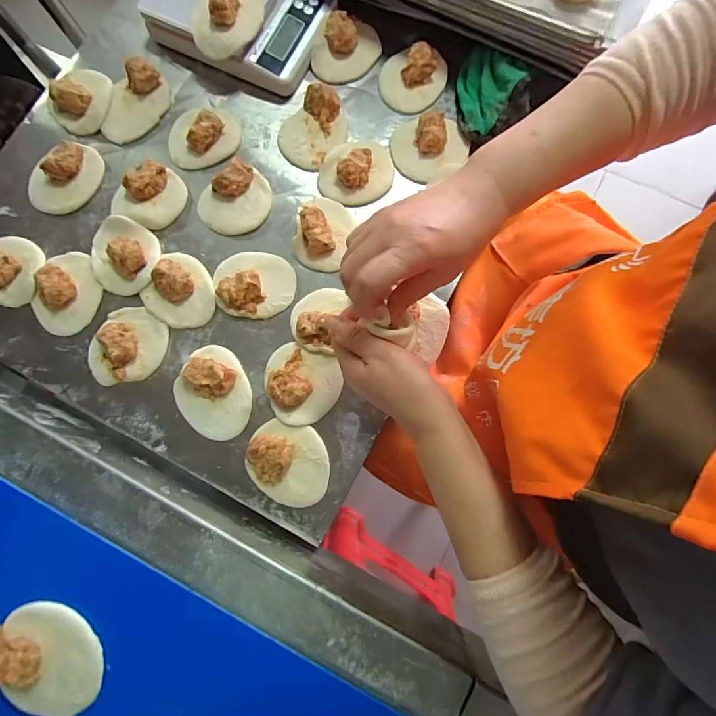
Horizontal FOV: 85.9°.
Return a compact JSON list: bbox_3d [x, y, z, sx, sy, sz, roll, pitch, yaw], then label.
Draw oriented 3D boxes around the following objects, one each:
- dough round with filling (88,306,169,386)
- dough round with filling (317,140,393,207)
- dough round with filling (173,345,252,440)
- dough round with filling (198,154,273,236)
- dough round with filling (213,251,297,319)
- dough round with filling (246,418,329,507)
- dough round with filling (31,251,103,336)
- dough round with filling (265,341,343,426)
[{"bbox_3d":[-0.266,-0.013,0.436,0.076,0.031,0.091,25,81,5],"label":"dough round with filling"},{"bbox_3d":[-0.003,-0.237,0.475,0.091,0.025,0.086,3,79,1],"label":"dough round with filling"},{"bbox_3d":[-0.164,0.038,0.427,0.077,0.029,0.102,-26,80,-4],"label":"dough round with filling"},{"bbox_3d":[-0.151,-0.195,0.469,0.090,0.028,0.073,-33,81,-5],"label":"dough round with filling"},{"bbox_3d":[-0.124,-0.089,0.450,0.095,0.029,0.080,8,80,2],"label":"dough round with filling"},{"bbox_3d":[-0.074,0.113,0.411,0.086,0.031,0.082,0,79,1],"label":"dough round with filling"},{"bbox_3d":[-0.342,-0.080,0.449,0.069,0.028,0.099,15,80,3],"label":"dough round with filling"},{"bbox_3d":[-0.064,0.030,0.428,0.085,0.026,0.084,0,79,1],"label":"dough round with filling"}]

